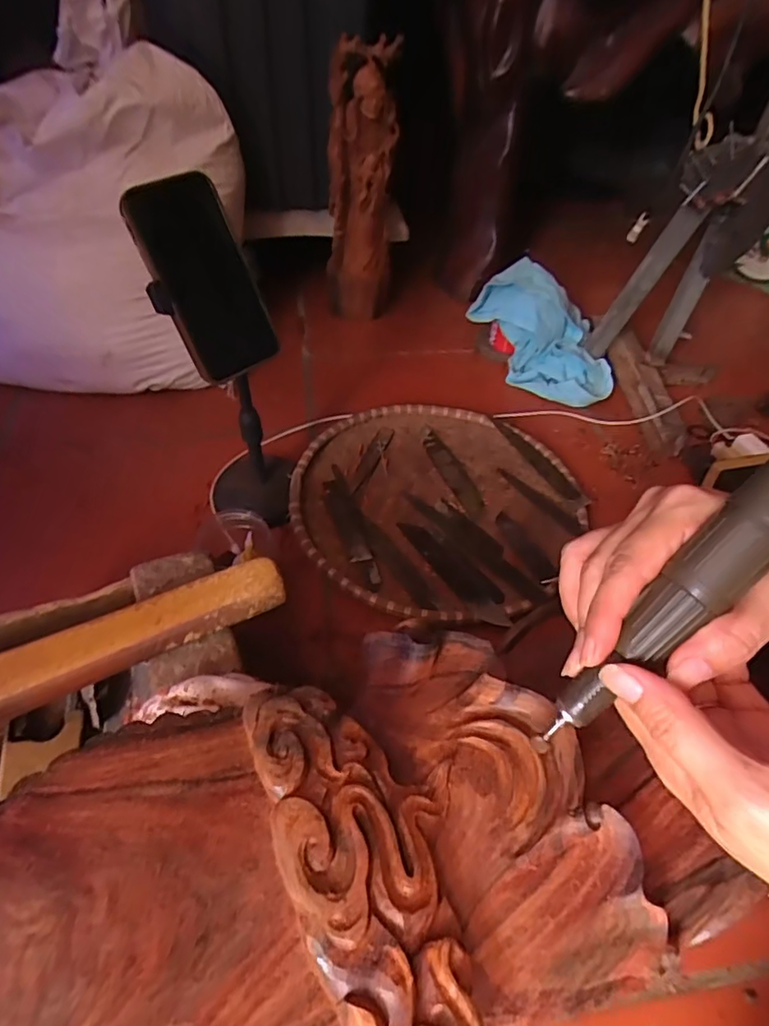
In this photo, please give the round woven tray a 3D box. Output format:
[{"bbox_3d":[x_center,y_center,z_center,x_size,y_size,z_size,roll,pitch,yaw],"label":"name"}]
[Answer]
[{"bbox_3d":[0.059,-0.018,0.660,0.313,0.031,0.330,1,47,-1],"label":"round woven tray"}]

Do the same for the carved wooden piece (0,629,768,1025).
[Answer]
[{"bbox_3d":[-0.027,0.145,0.212,0.269,0.051,0.186,-26,53,-24],"label":"carved wooden piece"}]

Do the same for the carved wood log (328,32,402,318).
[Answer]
[{"bbox_3d":[-0.036,-0.515,0.902,0.107,0.366,0.107,-1,46,-4],"label":"carved wood log"}]

